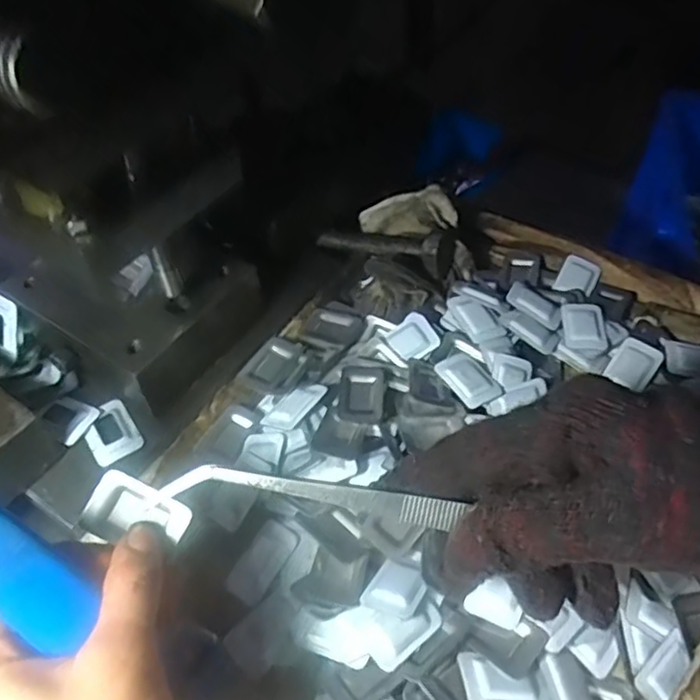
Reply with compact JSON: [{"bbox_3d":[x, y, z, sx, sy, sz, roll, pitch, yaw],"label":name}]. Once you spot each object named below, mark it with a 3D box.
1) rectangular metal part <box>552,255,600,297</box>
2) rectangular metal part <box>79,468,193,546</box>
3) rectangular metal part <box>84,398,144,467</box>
[{"bbox_3d":[0.166,-0.052,0.456,0.026,0.004,0.030,28,77,5],"label":"rectangular metal part"},{"bbox_3d":[-0.088,0.069,0.259,0.040,0.005,0.026,28,65,-1],"label":"rectangular metal part"},{"bbox_3d":[-0.135,0.046,0.352,0.026,0.005,0.041,-28,52,-22],"label":"rectangular metal part"}]

